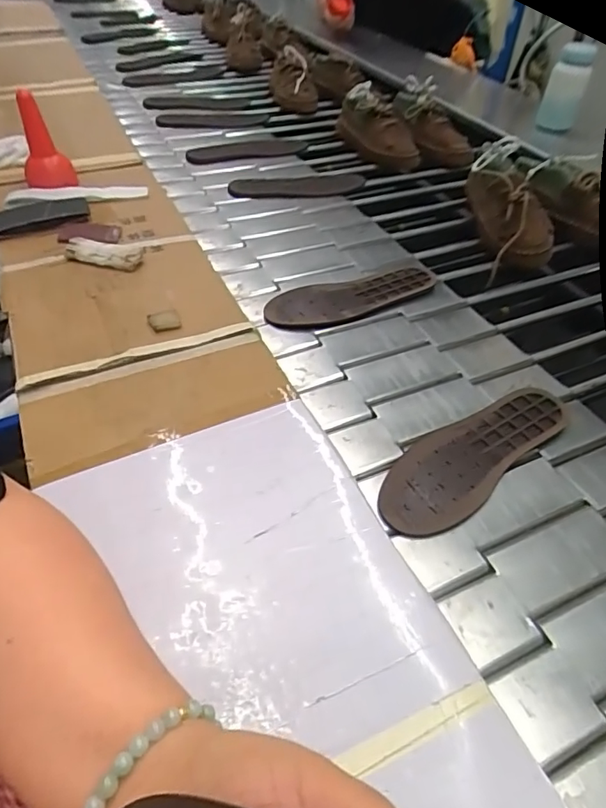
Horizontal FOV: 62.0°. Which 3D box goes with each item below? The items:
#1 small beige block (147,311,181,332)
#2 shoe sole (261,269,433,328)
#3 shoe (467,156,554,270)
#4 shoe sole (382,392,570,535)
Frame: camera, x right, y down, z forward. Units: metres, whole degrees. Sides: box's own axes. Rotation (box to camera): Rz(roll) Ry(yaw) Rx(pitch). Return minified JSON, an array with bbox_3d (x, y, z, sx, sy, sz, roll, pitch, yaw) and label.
[{"bbox_3d":[-0.155,-0.093,0.563,0.032,0.006,0.026,-20,52,-21],"label":"small beige block"},{"bbox_3d":[0.069,-0.145,0.685,0.244,0.011,0.079,-15,50,-17],"label":"shoe sole"},{"bbox_3d":[0.326,-0.311,0.798,0.086,0.091,0.234,0,47,-4],"label":"shoe"},{"bbox_3d":[0.174,0.046,0.508,0.252,0.012,0.080,-31,57,-28],"label":"shoe sole"}]

